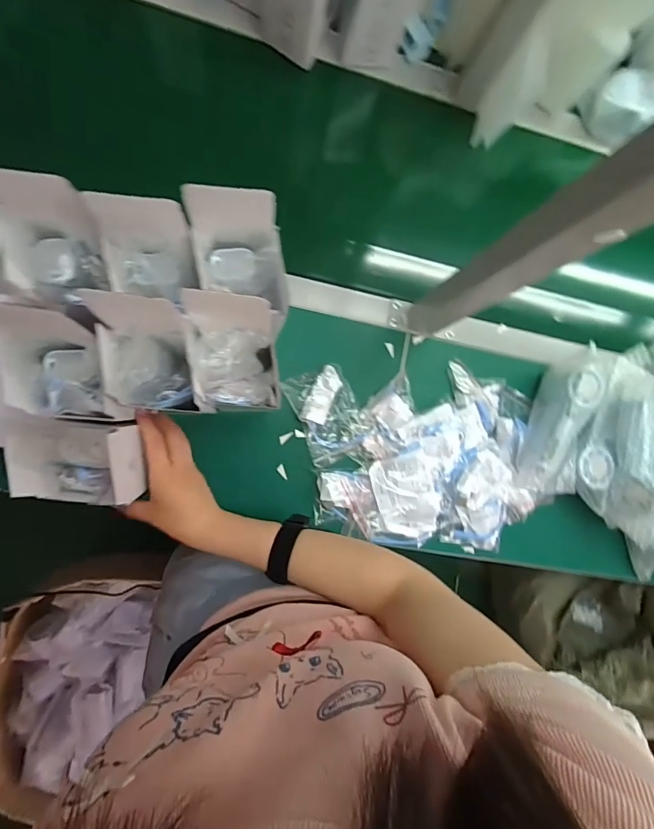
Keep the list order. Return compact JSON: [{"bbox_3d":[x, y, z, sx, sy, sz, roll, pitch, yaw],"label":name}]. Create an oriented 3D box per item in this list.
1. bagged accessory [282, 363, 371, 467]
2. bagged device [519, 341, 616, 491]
[{"bbox_3d":[0.003,-0.002,0.567,0.086,0.017,0.118,-22,93,-9],"label":"bagged accessory"},{"bbox_3d":[0.332,0.009,0.592,0.072,0.062,0.216,22,86,-9],"label":"bagged device"}]

